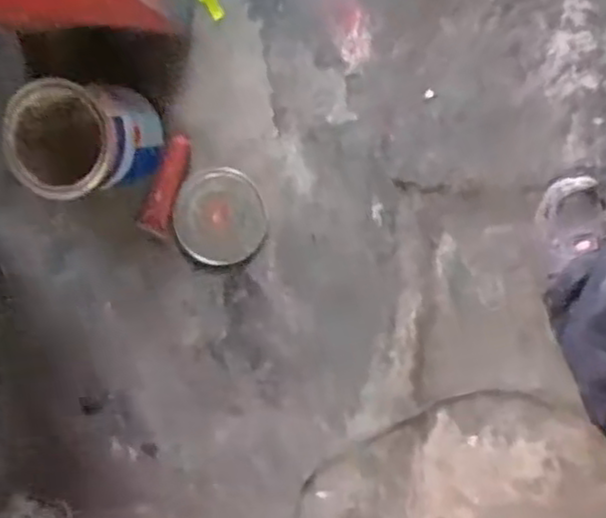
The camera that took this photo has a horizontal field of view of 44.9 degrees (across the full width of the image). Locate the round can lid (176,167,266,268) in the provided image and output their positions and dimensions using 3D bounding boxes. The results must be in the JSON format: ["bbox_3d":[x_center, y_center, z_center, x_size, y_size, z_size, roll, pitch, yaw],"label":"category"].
[{"bbox_3d":[-0.137,-0.069,1.210,0.150,0.013,0.156,1,96,5],"label":"round can lid"}]

